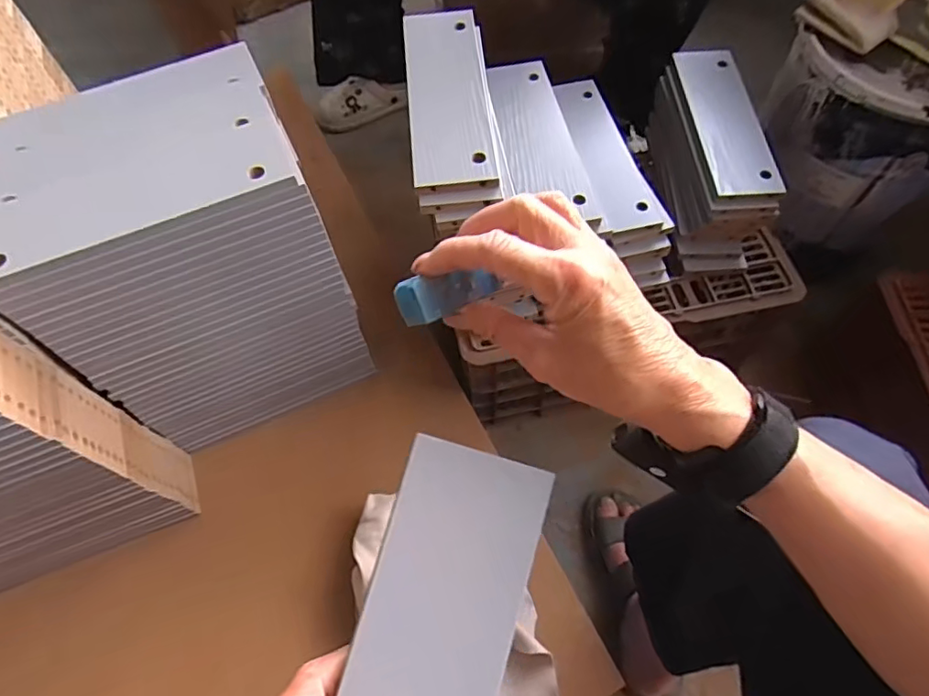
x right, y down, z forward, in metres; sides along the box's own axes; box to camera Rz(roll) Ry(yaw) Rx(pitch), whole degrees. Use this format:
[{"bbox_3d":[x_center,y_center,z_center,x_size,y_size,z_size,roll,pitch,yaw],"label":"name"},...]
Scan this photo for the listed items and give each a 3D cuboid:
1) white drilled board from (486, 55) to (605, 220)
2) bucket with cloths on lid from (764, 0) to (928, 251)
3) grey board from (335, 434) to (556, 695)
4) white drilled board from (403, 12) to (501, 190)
[{"bbox_3d":[0.085,-0.254,0.674,0.088,0.018,0.260,-11,62,-3],"label":"white drilled board"},{"bbox_3d":[0.594,-0.348,0.842,0.261,0.299,0.274,-1,62,2],"label":"bucket with cloths on lid"},{"bbox_3d":[-0.023,0.183,0.290,0.081,0.008,0.260,17,80,-5],"label":"grey board"},{"bbox_3d":[-0.019,-0.271,0.600,0.082,0.019,0.253,-6,62,0],"label":"white drilled board"}]

